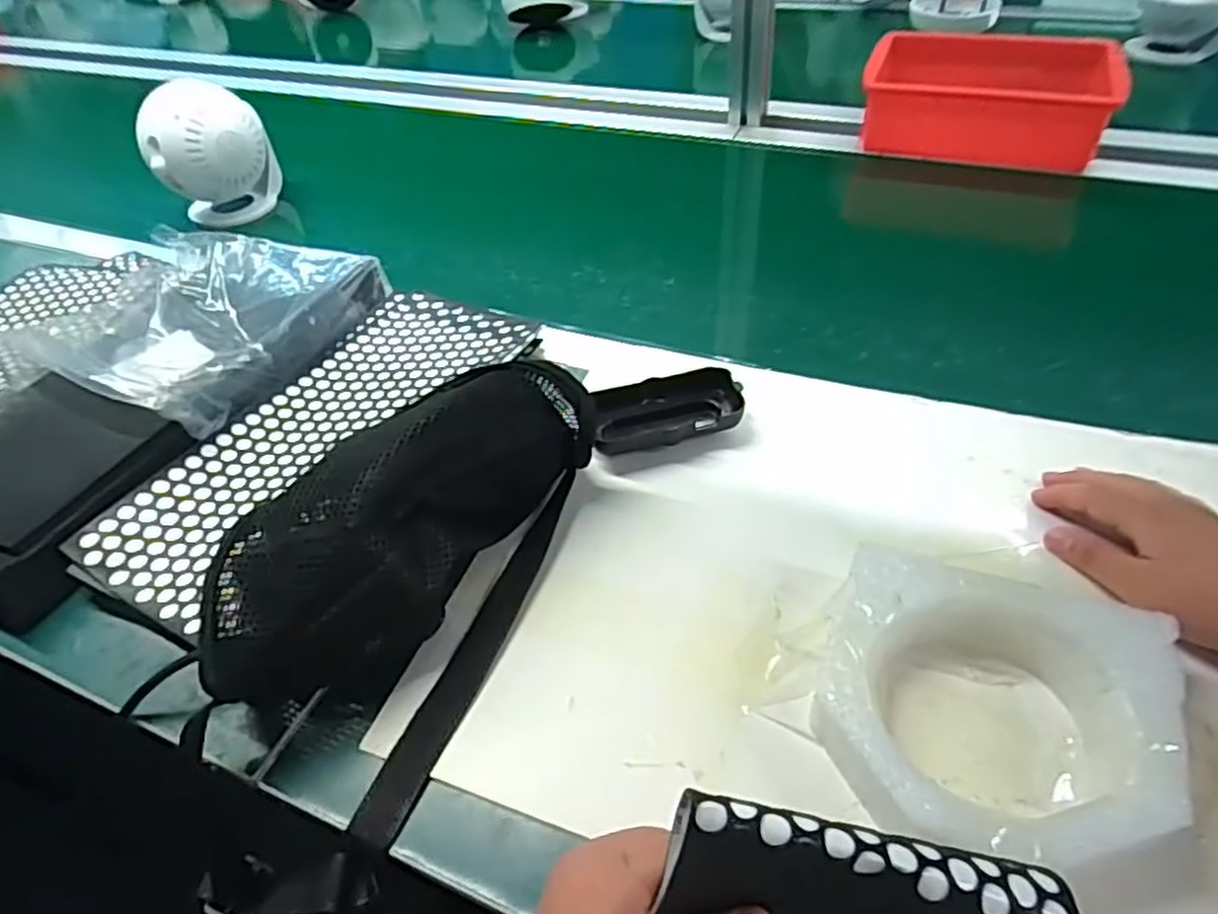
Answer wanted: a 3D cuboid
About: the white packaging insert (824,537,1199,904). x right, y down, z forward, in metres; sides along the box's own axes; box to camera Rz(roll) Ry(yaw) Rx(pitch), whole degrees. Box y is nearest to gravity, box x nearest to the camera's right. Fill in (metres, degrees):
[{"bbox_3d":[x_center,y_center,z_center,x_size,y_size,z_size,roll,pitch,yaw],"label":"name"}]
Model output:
[{"bbox_3d":[0.175,0.121,0.339,0.151,0.038,0.140,12,48,16],"label":"white packaging insert"}]

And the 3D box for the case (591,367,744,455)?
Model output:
[{"bbox_3d":[0.041,-0.030,0.512,0.101,0.023,0.058,-12,46,-6],"label":"case"}]

